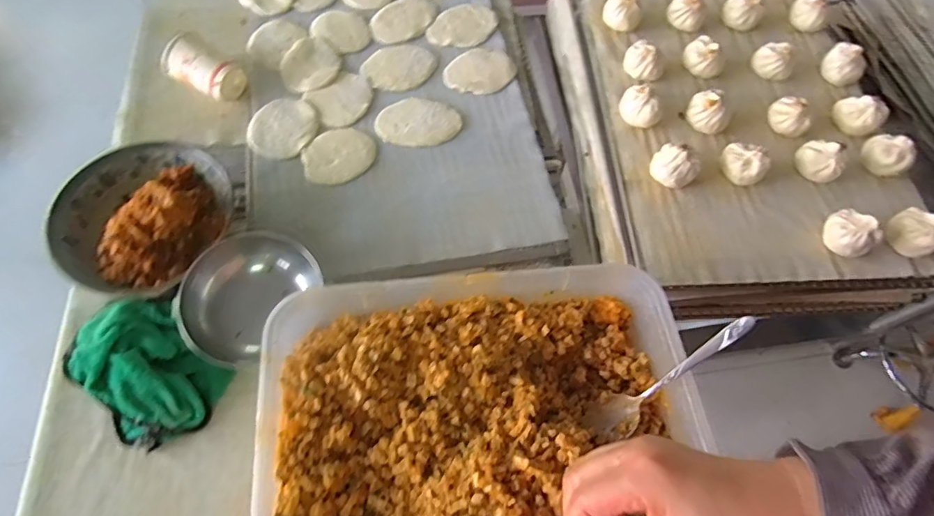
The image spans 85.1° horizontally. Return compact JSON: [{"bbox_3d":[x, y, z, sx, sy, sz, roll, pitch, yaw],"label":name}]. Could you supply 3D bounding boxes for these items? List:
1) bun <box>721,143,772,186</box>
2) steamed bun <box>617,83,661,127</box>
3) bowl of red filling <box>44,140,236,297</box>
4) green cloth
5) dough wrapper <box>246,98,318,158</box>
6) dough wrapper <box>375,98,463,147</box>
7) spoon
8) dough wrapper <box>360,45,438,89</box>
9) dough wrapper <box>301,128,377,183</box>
[{"bbox_3d":[0.353,-0.120,0.651,0.056,0.044,0.047,35,67,14],"label":"bun"},{"bbox_3d":[0.236,-0.205,0.689,0.057,0.050,0.047,26,65,10],"label":"steamed bun"},{"bbox_3d":[-0.379,-0.049,0.598,0.176,0.083,0.192,24,65,9],"label":"bowl of red filling"},{"bbox_3d":[-0.340,0.111,0.536,0.111,0.067,0.159,-38,71,-19],"label":"green cloth"},{"bbox_3d":[-0.257,-0.183,0.711,0.083,0.012,0.100,18,64,6],"label":"dough wrapper"},{"bbox_3d":[-0.069,-0.196,0.733,0.118,0.009,0.081,9,63,2],"label":"dough wrapper"},{"bbox_3d":[0.183,0.111,0.467,0.180,0.015,0.036,-45,68,20],"label":"spoon"},{"bbox_3d":[-0.104,-0.295,0.784,0.110,0.006,0.088,-37,71,-19],"label":"dough wrapper"},{"bbox_3d":[-0.175,-0.141,0.698,0.097,0.009,0.082,-24,67,-14],"label":"dough wrapper"}]

